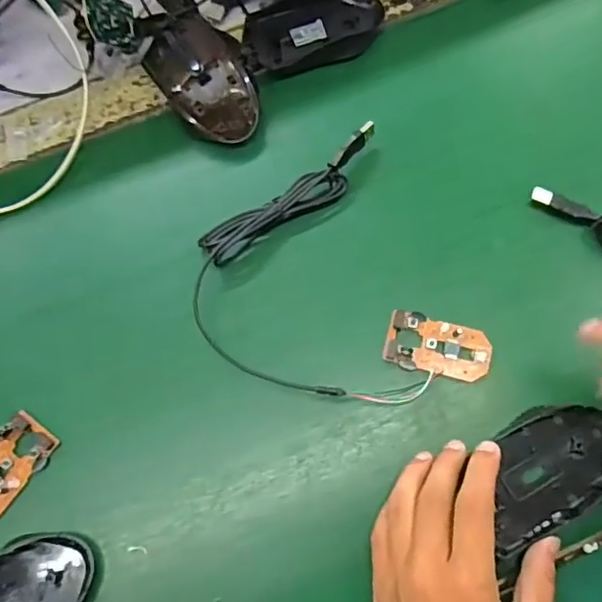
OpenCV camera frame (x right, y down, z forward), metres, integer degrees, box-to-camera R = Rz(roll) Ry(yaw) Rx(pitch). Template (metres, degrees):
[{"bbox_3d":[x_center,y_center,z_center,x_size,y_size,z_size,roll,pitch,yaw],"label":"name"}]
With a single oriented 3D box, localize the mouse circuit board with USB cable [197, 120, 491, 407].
[{"bbox_3d":[0.017,-0.005,0.390,0.166,0.025,0.187,-28,72,-5],"label":"mouse circuit board with USB cable"}]

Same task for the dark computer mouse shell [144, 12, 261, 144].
[{"bbox_3d":[-0.073,-0.174,0.441,0.071,0.041,0.118,-31,72,-7],"label":"dark computer mouse shell"}]

